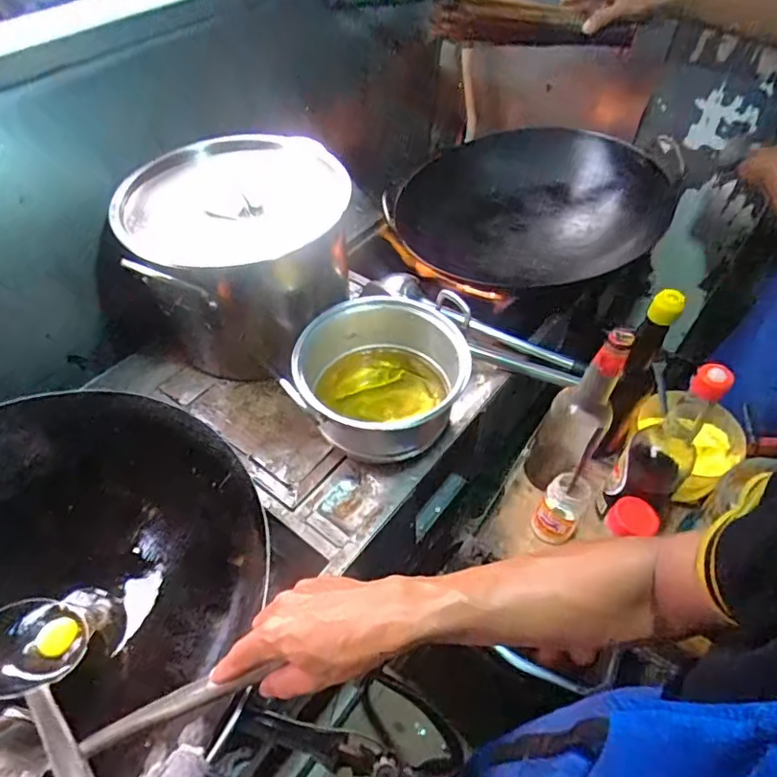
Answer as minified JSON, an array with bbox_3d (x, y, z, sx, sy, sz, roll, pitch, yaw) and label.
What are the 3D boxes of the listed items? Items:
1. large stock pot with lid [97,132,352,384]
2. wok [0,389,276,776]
[{"bbox_3d":[-0.209,-0.198,0.815,0.284,0.244,0.290,1,51,-1],"label":"large stock pot with lid"},{"bbox_3d":[-0.362,0.229,0.572,0.446,0.159,0.459,1,51,-1],"label":"wok"}]

